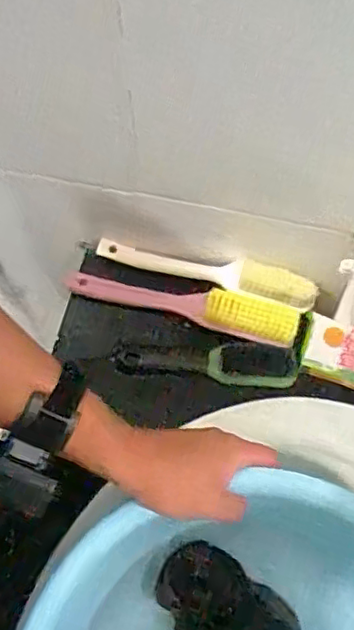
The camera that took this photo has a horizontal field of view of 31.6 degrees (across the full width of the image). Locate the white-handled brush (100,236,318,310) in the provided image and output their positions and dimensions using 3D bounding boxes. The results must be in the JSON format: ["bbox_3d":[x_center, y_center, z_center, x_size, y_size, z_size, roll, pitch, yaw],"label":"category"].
[{"bbox_3d":[0.027,-0.045,0.619,0.220,0.033,0.029,16,70,9],"label":"white-handled brush"}]

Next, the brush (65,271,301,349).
[{"bbox_3d":[0.003,-0.015,0.611,0.228,0.025,0.038,16,70,9],"label":"brush"}]

